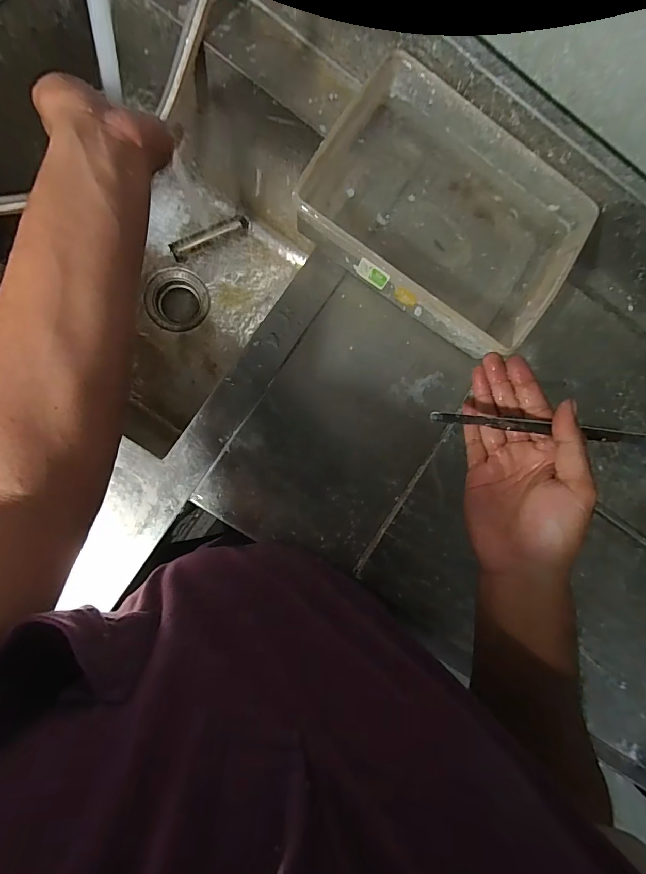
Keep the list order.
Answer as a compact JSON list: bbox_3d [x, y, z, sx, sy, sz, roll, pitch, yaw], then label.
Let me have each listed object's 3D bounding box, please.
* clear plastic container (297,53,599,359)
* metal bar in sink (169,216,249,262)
[{"bbox_3d":[0.128,-0.233,0.432,0.270,0.068,0.192,34,85,-4],"label":"clear plastic container"},{"bbox_3d":[-0.203,-0.361,0.711,0.144,0.012,0.026,-29,92,-8],"label":"metal bar in sink"}]

